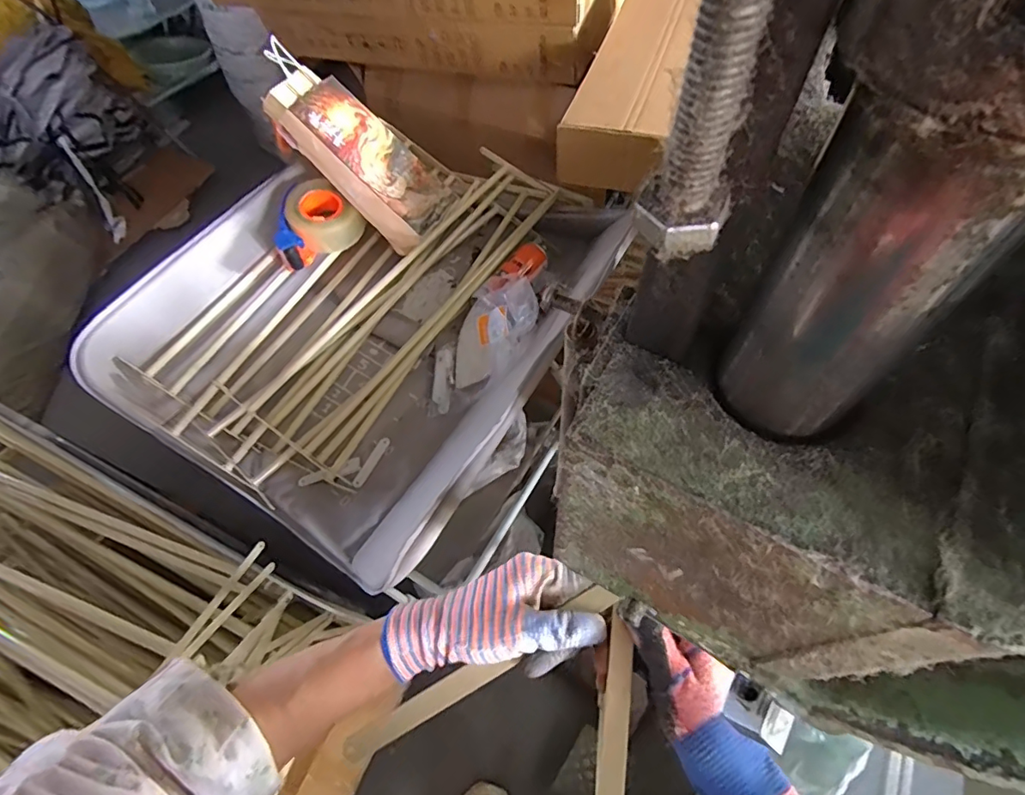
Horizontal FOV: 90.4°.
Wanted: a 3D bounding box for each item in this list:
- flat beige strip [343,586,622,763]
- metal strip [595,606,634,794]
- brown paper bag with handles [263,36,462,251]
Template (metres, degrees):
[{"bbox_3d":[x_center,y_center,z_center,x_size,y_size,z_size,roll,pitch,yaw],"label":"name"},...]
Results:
[{"bbox_3d":[-0.023,0.190,0.352,0.213,0.007,0.018,-31,78,-2],"label":"flat beige strip"},{"bbox_3d":[0.062,0.250,0.325,0.019,0.011,0.203,6,73,8],"label":"metal strip"},{"bbox_3d":[-0.278,-0.431,0.893,0.081,0.354,0.149,-13,42,52],"label":"brown paper bag with handles"}]

